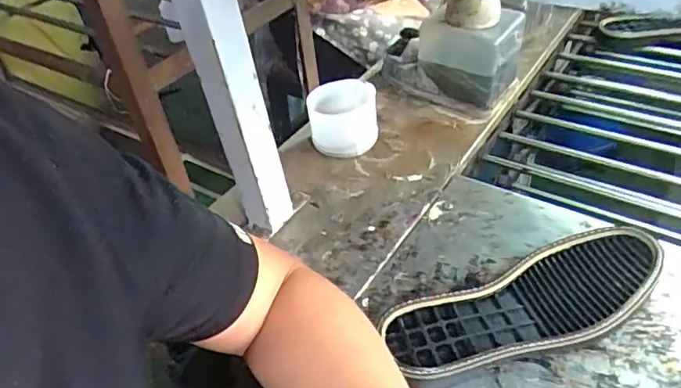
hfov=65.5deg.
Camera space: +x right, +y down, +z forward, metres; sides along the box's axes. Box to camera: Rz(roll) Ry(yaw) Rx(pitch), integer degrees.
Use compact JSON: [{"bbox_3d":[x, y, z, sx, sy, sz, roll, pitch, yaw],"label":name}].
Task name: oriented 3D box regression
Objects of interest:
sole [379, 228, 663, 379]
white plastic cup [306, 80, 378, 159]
[{"bbox_3d":[0.175,0.102,0.486,0.269,0.026,0.096,-21,44,-15],"label":"sole"},{"bbox_3d":[0.002,-0.098,0.698,0.090,0.076,0.094,-4,42,4],"label":"white plastic cup"}]

